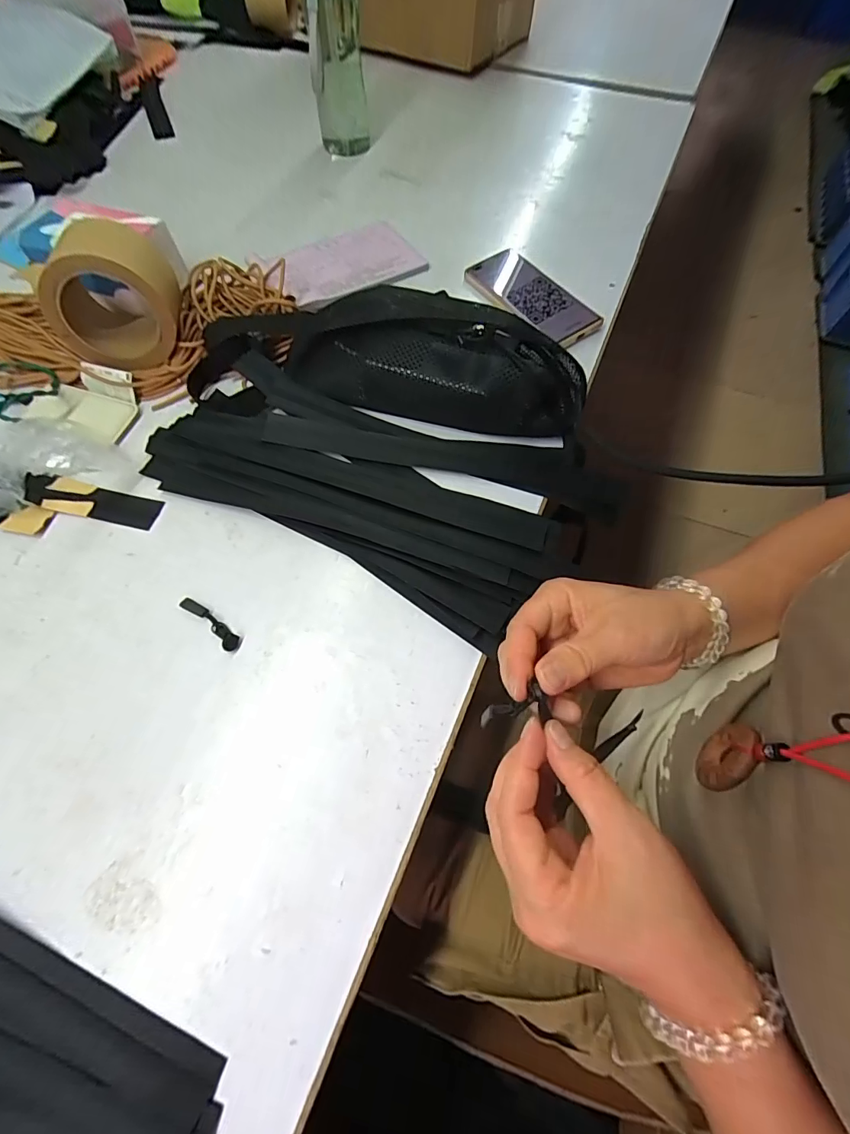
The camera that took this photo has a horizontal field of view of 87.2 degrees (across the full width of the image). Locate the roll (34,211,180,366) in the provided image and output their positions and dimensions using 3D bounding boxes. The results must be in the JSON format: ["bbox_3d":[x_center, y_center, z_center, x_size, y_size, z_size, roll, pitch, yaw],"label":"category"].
[{"bbox_3d":[-0.299,-0.255,0.432,0.107,0.102,0.091,-15,66,-9],"label":"roll"}]

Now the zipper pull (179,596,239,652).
[{"bbox_3d":[-0.169,0.044,0.350,0.061,0.004,0.014,35,68,14],"label":"zipper pull"}]

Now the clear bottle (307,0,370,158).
[{"bbox_3d":[-0.117,-0.689,0.591,0.069,0.212,0.070,-2,65,-3],"label":"clear bottle"}]

